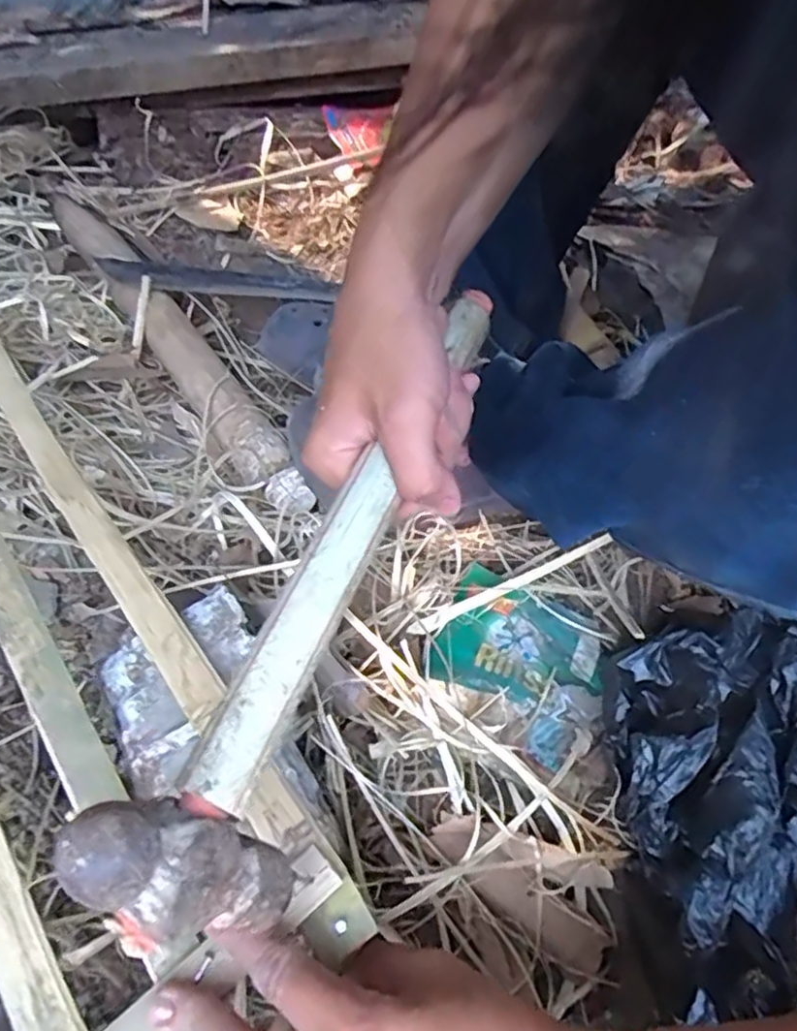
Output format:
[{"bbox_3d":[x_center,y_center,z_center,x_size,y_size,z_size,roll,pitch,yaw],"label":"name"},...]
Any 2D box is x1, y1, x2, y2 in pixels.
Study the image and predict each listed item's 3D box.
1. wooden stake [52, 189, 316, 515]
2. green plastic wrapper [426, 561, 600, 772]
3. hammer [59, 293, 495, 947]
[{"bbox_3d":[-0.220,-0.179,0.623,0.054,0.053,0.497,-28,57,-24],"label":"wooden stake"},{"bbox_3d":[0.078,0.089,0.439,0.117,0.017,0.093,33,56,22],"label":"green plastic wrapper"},{"bbox_3d":[-0.017,0.013,0.268,0.045,0.077,0.289,20,60,12],"label":"hammer"}]

